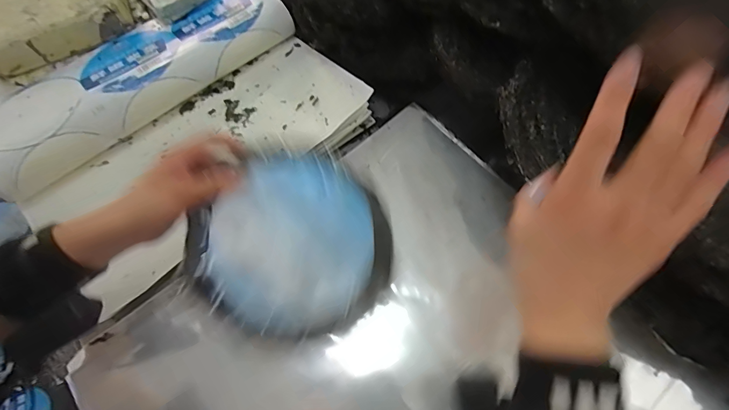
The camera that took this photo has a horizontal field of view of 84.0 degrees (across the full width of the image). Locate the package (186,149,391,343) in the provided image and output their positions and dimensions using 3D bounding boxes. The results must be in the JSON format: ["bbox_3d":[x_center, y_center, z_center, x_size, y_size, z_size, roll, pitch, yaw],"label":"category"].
[{"bbox_3d":[-0.063,0.038,0.386,0.175,0.021,0.171,3,77,-15],"label":"package"}]

